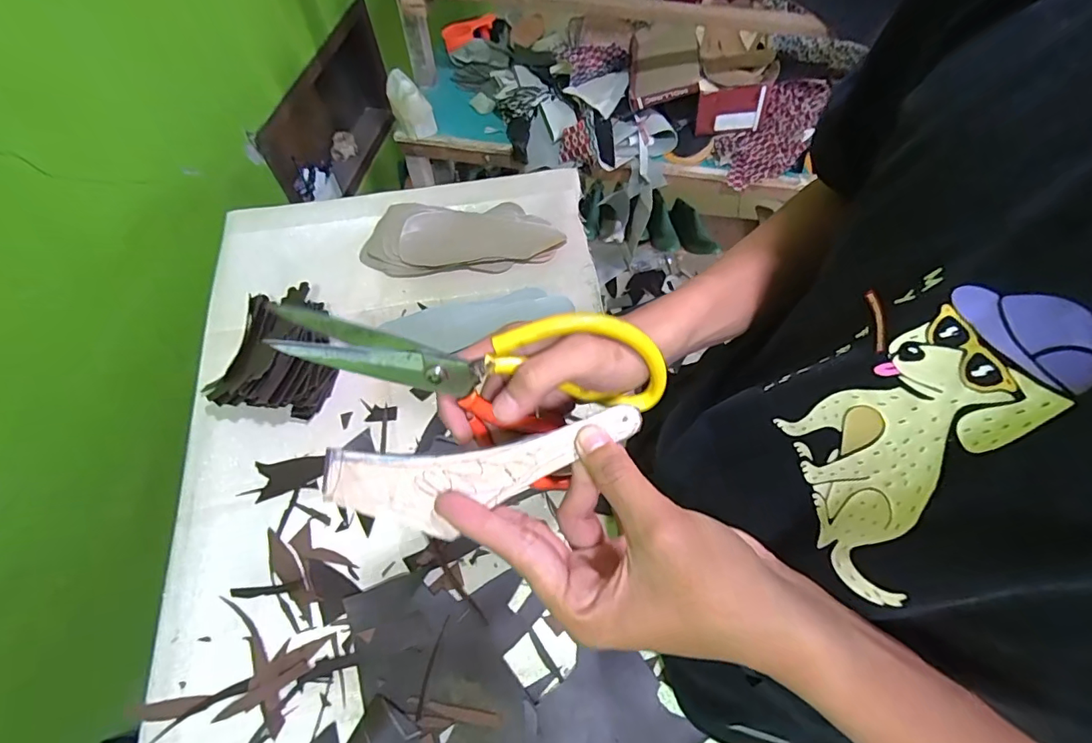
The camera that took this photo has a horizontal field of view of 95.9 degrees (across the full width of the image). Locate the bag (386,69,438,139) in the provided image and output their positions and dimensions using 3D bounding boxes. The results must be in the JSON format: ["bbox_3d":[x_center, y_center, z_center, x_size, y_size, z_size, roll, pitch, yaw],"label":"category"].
[{"bbox_3d":[-0.307,-0.596,1.096,0.075,0.103,0.129,-27,65,-13],"label":"bag"}]

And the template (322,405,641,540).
[{"bbox_3d":[-0.028,0.052,0.243,0.153,0.005,0.047,-8,88,-4],"label":"template"}]

